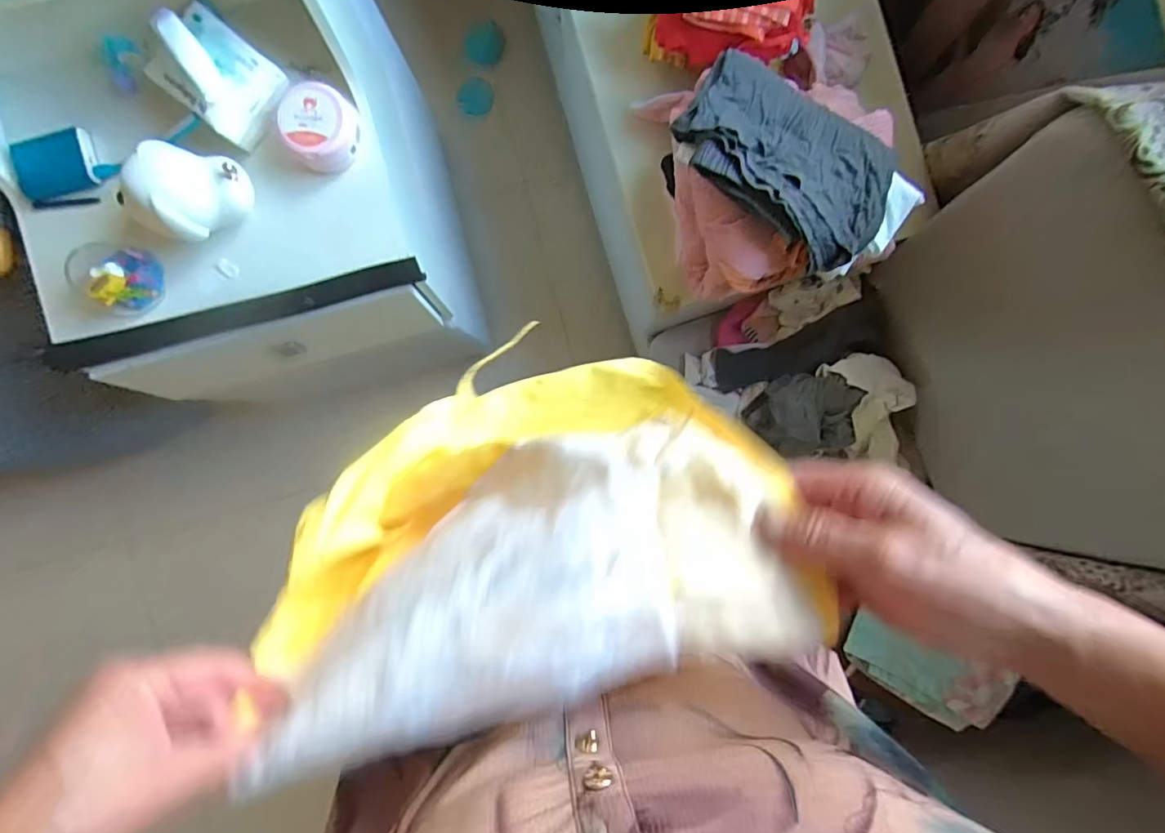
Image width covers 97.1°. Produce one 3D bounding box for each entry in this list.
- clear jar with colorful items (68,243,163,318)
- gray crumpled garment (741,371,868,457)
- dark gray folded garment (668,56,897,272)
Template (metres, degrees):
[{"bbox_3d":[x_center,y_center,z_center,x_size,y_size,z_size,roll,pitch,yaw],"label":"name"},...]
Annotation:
[{"bbox_3d":[-0.611,-0.182,0.683,0.083,0.063,0.092,19,91,0],"label":"clear jar with colorful items"},{"bbox_3d":[0.387,0.000,0.910,0.173,0.077,0.147,-6,91,0],"label":"gray crumpled garment"},{"bbox_3d":[0.263,-0.332,0.648,0.282,0.054,0.178,39,91,0],"label":"dark gray folded garment"}]

